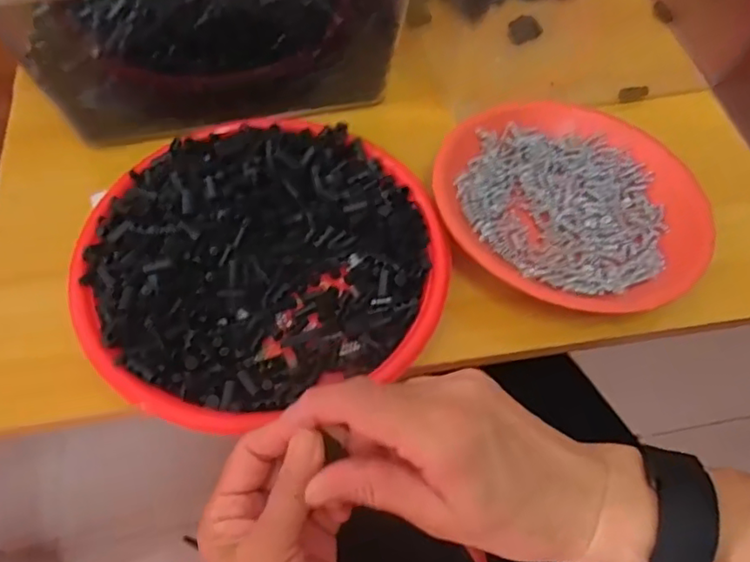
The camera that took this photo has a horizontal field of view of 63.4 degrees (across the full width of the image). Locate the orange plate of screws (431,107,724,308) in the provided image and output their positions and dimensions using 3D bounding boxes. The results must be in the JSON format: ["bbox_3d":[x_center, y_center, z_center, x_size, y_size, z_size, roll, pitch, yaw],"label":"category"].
[{"bbox_3d":[0.144,-0.063,0.442,0.191,0.024,0.179,1,59,-1],"label":"orange plate of screws"}]

